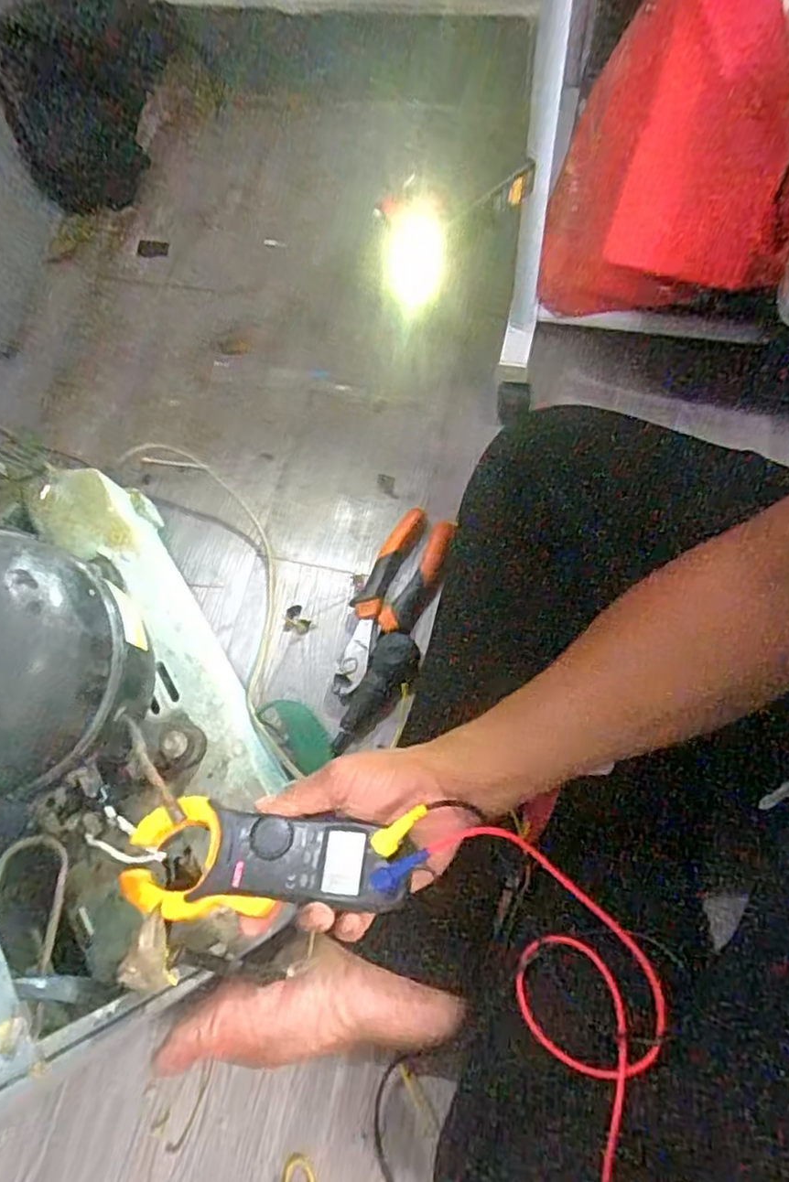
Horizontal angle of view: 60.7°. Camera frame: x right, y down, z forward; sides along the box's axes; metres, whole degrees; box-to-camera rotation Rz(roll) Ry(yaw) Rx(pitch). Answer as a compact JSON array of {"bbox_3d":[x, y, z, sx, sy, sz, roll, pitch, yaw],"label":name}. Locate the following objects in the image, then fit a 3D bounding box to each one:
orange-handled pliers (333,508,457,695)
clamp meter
[{"bbox_3d":[-0.003,0.011,0.591,0.066,0.014,0.171,24,84,25],"label":"orange-handled pliers"},{"bbox_3d":[-0.077,0.164,0.416,0.185,0.036,0.064,-5,71,15],"label":"clamp meter"}]

